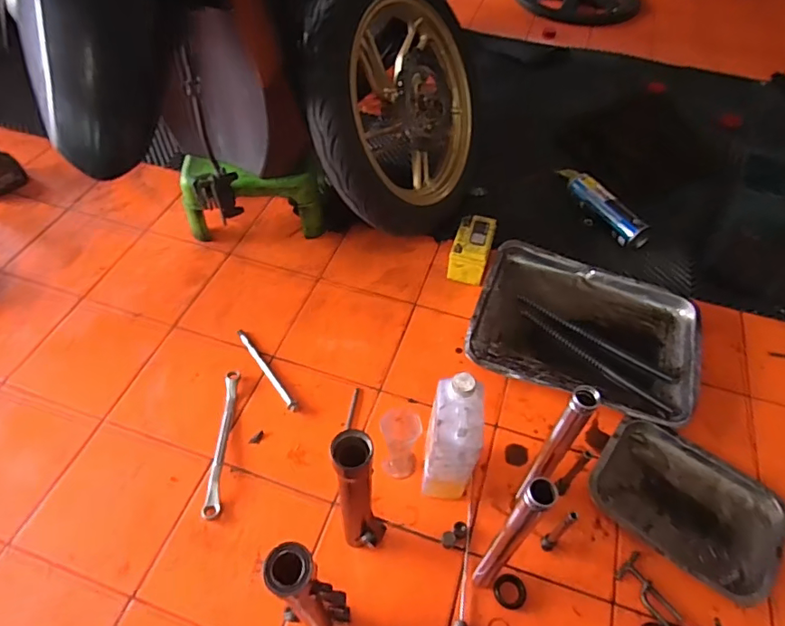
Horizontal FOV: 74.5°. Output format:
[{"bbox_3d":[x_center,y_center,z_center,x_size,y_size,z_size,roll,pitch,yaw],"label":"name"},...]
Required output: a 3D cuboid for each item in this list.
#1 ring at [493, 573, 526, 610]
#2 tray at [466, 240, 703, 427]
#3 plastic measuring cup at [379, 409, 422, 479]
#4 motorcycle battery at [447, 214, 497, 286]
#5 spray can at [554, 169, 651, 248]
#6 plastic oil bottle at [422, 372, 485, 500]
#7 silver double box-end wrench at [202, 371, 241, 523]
[{"bbox_3d":[0.155,0.367,0.681,0.043,0.010,0.040,0,51,0],"label":"ring"},{"bbox_3d":[0.344,0.027,0.929,0.379,0.049,0.297,16,53,12],"label":"tray"},{"bbox_3d":[0.012,0.189,0.742,0.056,0.112,0.058,1,51,0],"label":"plastic measuring cup"},{"bbox_3d":[0.159,-0.126,1.030,0.073,0.085,0.115,15,52,11],"label":"motorcycle battery"},{"bbox_3d":[0.451,-0.237,1.132,0.049,0.058,0.255,-23,55,-18],"label":"spray can"},{"bbox_3d":[0.077,0.181,0.694,0.072,0.221,0.099,9,52,7],"label":"plastic oil bottle"},{"bbox_3d":[-0.264,0.194,0.800,0.022,0.022,0.235,-2,51,-2],"label":"silver double box-end wrench"}]

